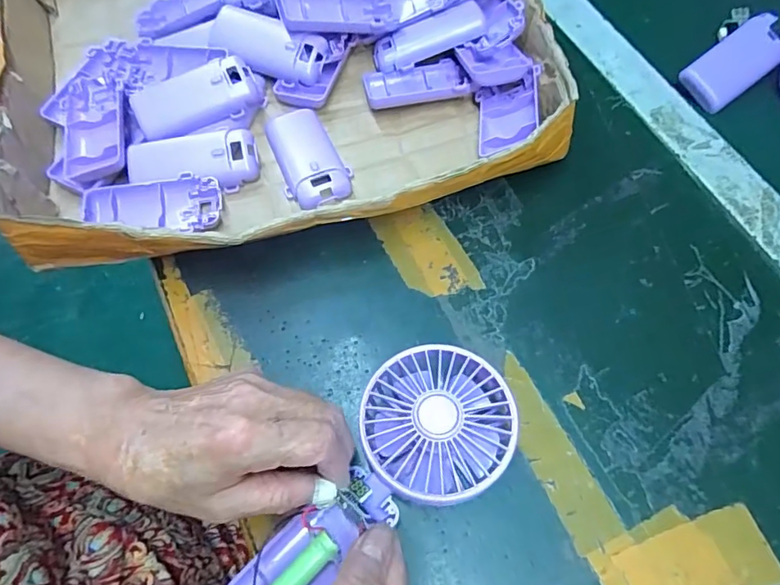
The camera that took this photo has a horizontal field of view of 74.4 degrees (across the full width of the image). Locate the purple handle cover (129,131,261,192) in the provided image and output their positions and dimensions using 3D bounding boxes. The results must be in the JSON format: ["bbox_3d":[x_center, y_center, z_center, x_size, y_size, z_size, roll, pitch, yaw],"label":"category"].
[{"bbox_3d":[-0.147,-0.097,0.381,0.094,0.021,0.040,-6,66,-3],"label":"purple handle cover"}]

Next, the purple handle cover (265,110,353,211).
[{"bbox_3d":[-0.062,-0.101,0.386,0.045,0.021,0.094,-23,68,-11],"label":"purple handle cover"}]

